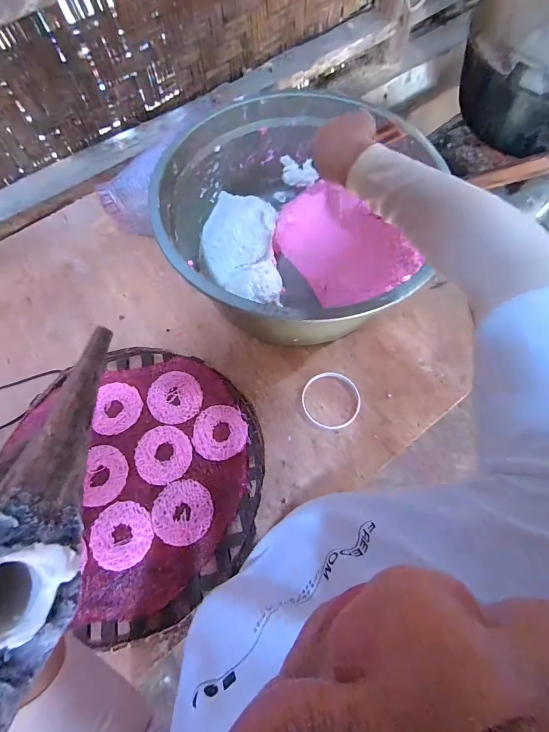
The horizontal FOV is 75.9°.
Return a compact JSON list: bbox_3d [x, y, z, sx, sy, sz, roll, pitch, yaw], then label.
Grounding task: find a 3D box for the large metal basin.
[{"bbox_3d":[0.036,-0.209,0.559,0.396,0.175,0.384,-1,69,2],"label":"large metal basin"}]

